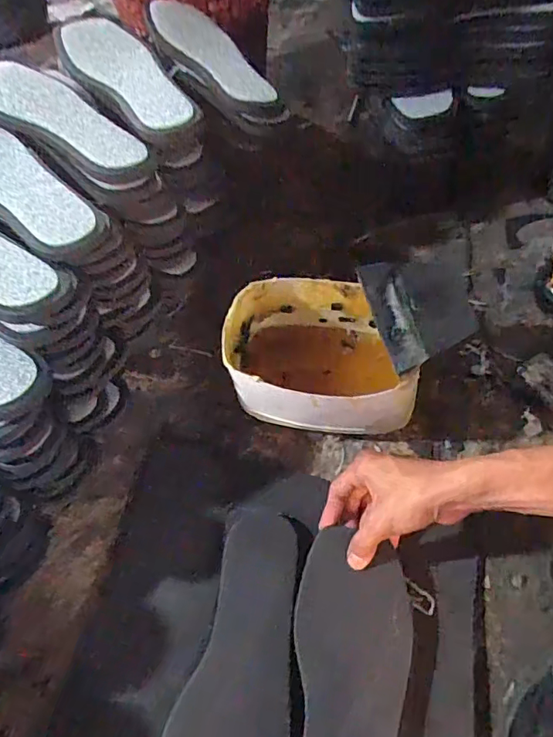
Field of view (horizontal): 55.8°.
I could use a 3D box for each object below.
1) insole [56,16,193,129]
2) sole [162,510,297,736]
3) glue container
[{"bbox_3d":[-0.160,-0.315,0.555,0.071,0.018,0.213,-29,58,-13],"label":"insole"},{"bbox_3d":[-0.029,0.269,0.457,0.096,0.015,0.256,15,54,5],"label":"sole"},{"bbox_3d":[0.045,0.000,0.548,0.185,0.128,0.127,2,57,7],"label":"glue container"}]

